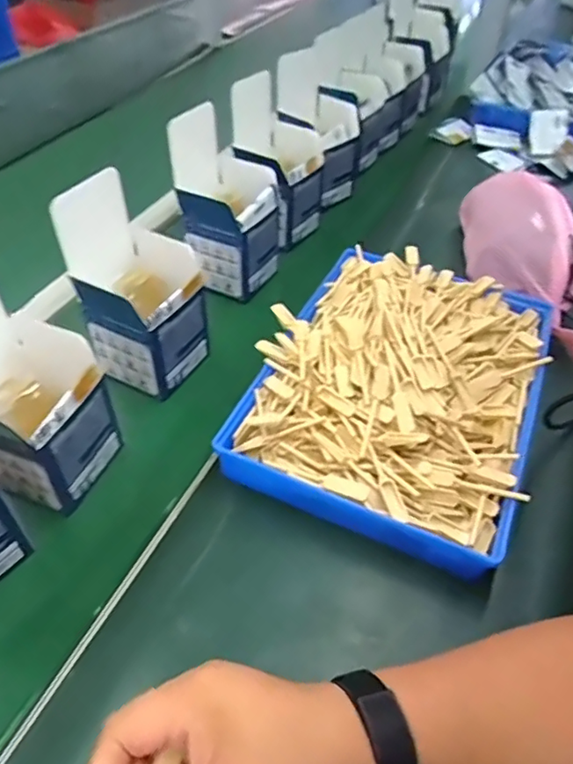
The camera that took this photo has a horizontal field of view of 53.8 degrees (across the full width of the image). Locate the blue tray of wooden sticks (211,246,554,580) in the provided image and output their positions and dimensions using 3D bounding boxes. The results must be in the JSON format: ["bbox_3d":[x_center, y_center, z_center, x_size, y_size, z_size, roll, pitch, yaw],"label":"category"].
[{"bbox_3d":[0.102,-0.009,0.514,0.234,0.054,0.314,18,49,13],"label":"blue tray of wooden sticks"}]

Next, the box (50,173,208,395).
[{"bbox_3d":[-0.132,-0.084,0.514,0.095,0.170,0.097,26,51,20],"label":"box"}]

